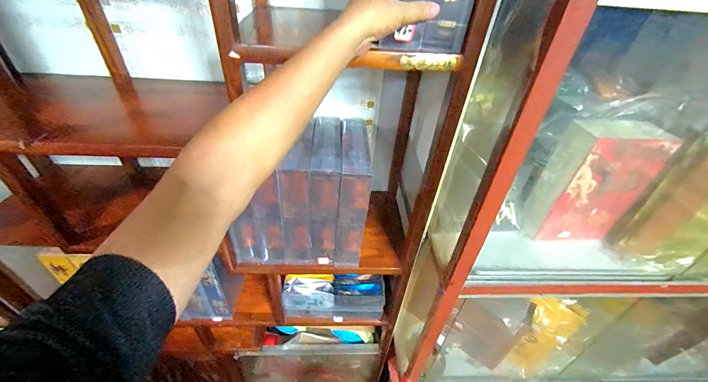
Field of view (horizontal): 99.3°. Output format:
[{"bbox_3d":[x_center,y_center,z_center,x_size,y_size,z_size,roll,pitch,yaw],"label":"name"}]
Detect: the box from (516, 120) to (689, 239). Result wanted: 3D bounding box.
[{"bbox_3d":[0.463,-0.015,0.600,0.186,0.239,0.086,-2,39,-9],"label":"box"}]

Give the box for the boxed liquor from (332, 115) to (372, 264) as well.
[{"bbox_3d":[-0.006,0.005,0.690,0.063,0.261,0.205,4,38,-1],"label":"boxed liquor"}]

